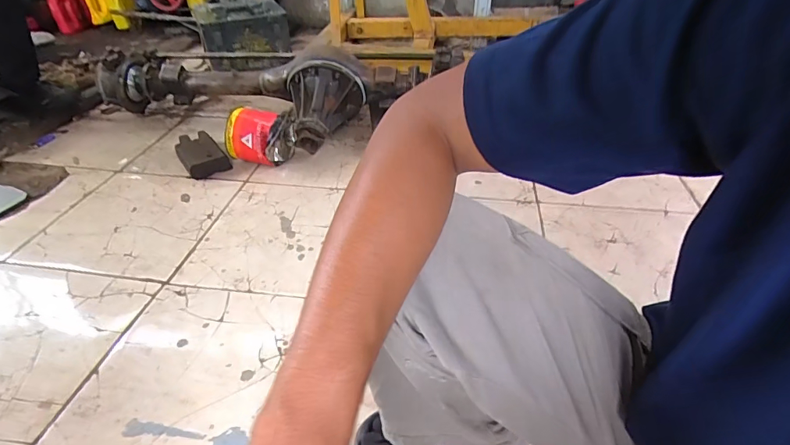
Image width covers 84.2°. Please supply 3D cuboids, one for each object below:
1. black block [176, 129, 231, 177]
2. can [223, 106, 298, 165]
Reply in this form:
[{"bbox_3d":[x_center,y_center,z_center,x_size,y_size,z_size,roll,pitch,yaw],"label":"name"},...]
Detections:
[{"bbox_3d":[-0.582,-0.205,1.304,0.115,0.058,0.202,-27,46,-31],"label":"black block"},{"bbox_3d":[-0.400,-0.252,1.294,0.157,0.152,0.151,12,39,13],"label":"can"}]

